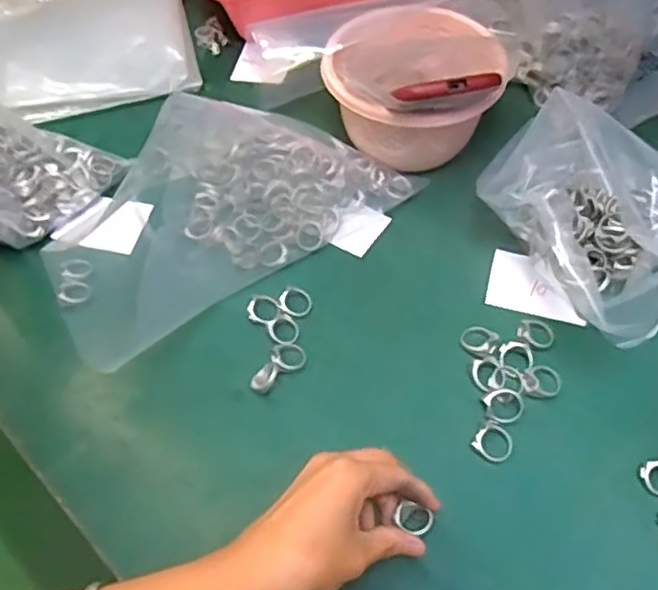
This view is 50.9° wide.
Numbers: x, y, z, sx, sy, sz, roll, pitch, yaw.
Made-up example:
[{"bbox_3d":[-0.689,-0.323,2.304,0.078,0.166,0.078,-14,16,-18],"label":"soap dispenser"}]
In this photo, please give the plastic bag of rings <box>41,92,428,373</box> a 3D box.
[{"bbox_3d":[-0.098,-0.079,0.572,0.295,0.043,0.180,-33,61,-19],"label":"plastic bag of rings"}]

